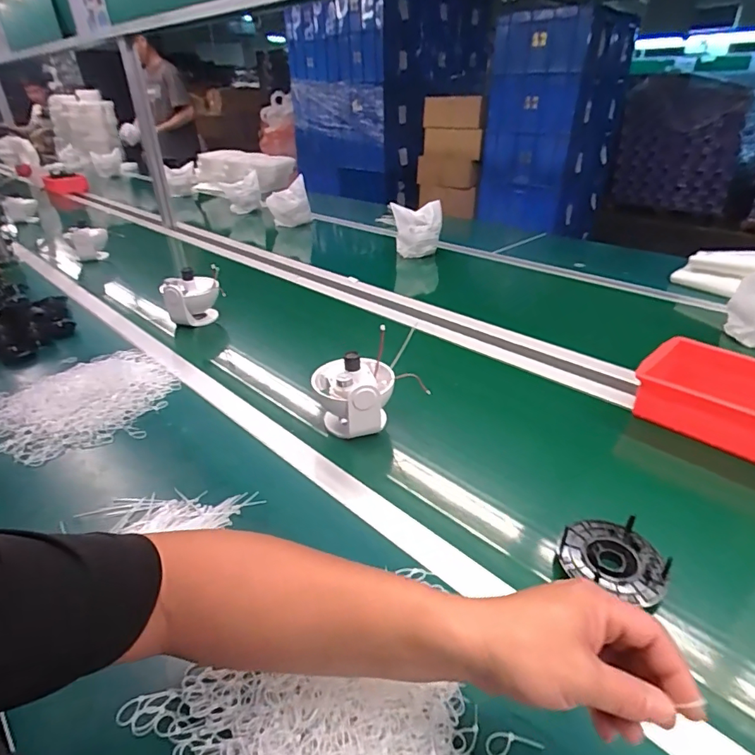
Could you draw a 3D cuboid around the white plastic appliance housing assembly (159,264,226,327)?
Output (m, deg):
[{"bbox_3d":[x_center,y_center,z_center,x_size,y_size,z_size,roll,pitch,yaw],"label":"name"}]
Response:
[{"bbox_3d":[-0.402,-0.165,1.050,0.119,0.122,0.080,-18,35,-25],"label":"white plastic appliance housing assembly"}]

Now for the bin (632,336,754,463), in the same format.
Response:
[{"bbox_3d":[0.518,0.033,0.687,0.158,0.073,0.232,-27,40,-35],"label":"bin"}]

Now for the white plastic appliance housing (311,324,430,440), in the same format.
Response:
[{"bbox_3d":[-0.026,0.023,0.717,0.117,0.120,0.116,-29,40,-36],"label":"white plastic appliance housing"}]

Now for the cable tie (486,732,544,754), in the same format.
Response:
[{"bbox_3d":[0.103,0.278,0.364,0.043,0.004,0.016,-7,32,-8],"label":"cable tie"}]

